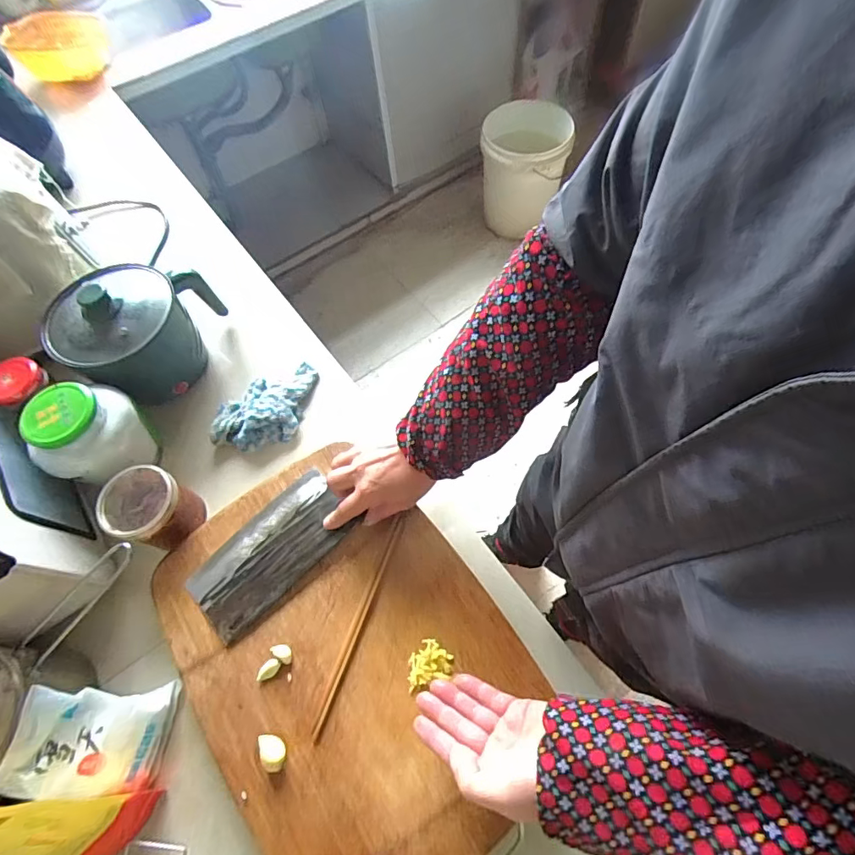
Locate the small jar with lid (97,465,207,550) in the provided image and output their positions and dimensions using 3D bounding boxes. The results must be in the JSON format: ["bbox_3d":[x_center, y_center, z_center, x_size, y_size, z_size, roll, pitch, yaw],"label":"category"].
[{"bbox_3d":[-0.325,0.101,0.572,0.088,0.096,0.083,-1,64,3],"label":"small jar with lid"}]

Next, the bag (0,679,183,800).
[{"bbox_3d":[-0.325,0.306,0.463,0.135,0.031,0.089,23,66,-32],"label":"bag"}]

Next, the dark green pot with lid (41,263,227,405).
[{"bbox_3d":[-0.409,-0.133,0.662,0.150,0.132,0.186,10,65,8],"label":"dark green pot with lid"}]

